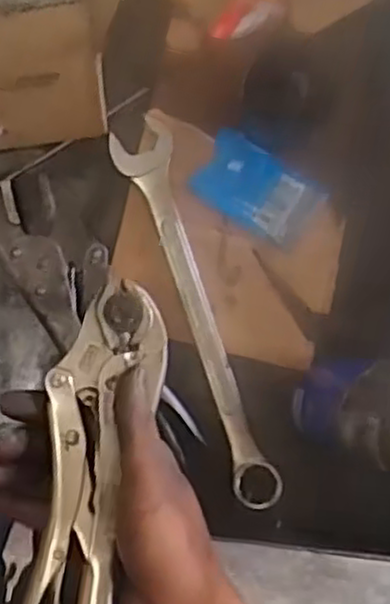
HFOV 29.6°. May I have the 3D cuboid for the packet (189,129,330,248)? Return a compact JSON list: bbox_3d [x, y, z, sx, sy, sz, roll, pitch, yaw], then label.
[{"bbox_3d":[0.044,-0.078,0.514,0.085,0.006,0.053,31,83,-4],"label":"packet"}]

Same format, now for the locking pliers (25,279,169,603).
[{"bbox_3d":[-0.053,0.097,0.383,0.054,0.020,0.215,9,79,-7],"label":"locking pliers"}]

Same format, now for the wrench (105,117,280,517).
[{"bbox_3d":[0.001,0.008,0.495,0.041,0.017,0.266,-17,89,-8],"label":"wrench"}]

